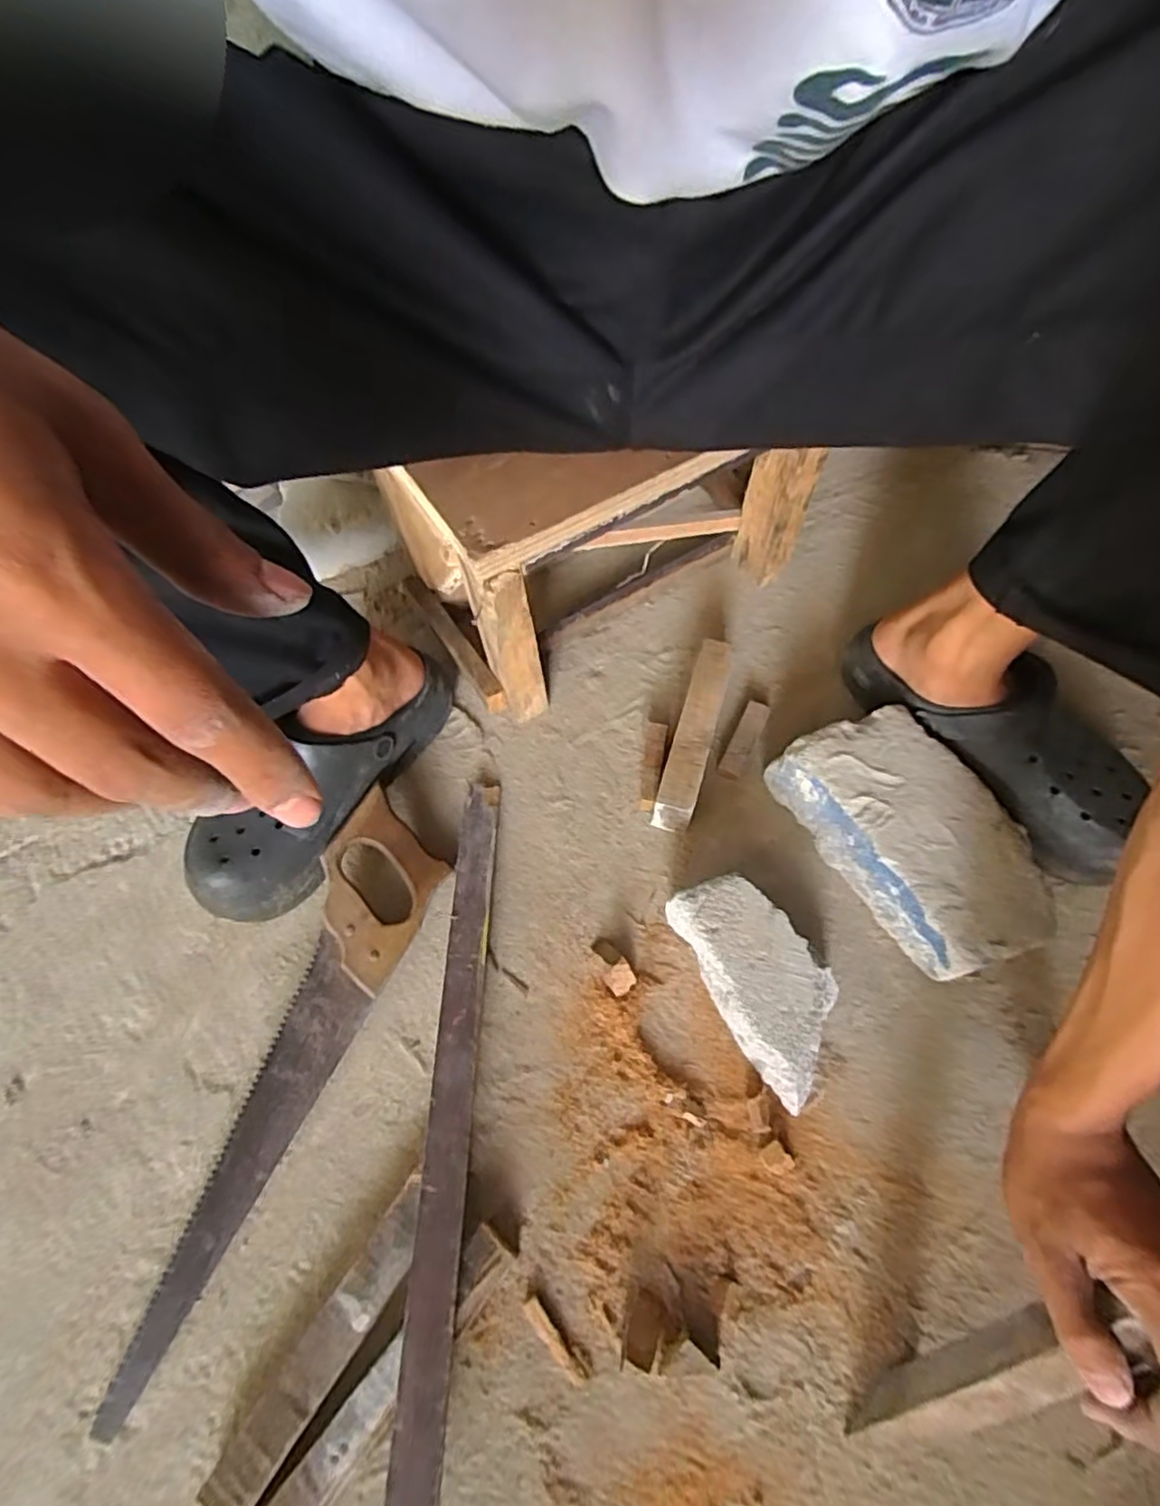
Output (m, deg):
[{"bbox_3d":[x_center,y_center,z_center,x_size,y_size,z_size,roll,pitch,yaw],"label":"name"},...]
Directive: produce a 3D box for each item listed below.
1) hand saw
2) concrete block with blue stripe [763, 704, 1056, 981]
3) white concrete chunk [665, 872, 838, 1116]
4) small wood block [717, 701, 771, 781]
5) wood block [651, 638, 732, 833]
[{"bbox_3d":[-0.216,0.231,0.484,0.081,0.048,0.412,18,66,11],"label":"hand saw"},{"bbox_3d":[0.260,0.064,0.526,0.111,0.075,0.207,-29,66,-11],"label":"concrete block with blue stripe"},{"bbox_3d":[0.133,0.166,0.486,0.079,0.070,0.158,-31,67,-13],"label":"white concrete chunk"},{"bbox_3d":[0.148,-0.011,0.601,0.021,0.012,0.083,24,67,14],"label":"small wood block"},{"bbox_3d":[0.100,-0.015,0.589,0.032,0.055,0.172,14,65,10],"label":"wood block"}]

